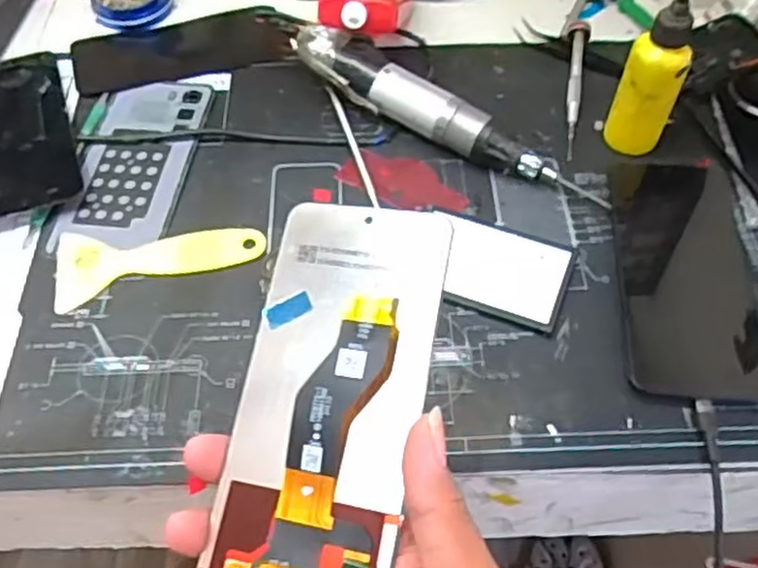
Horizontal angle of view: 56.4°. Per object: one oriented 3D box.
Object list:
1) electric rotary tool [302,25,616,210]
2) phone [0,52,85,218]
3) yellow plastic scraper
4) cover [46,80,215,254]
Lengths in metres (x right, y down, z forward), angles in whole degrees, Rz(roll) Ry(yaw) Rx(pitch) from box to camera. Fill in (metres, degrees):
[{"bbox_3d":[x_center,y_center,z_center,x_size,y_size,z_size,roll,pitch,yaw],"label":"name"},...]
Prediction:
[{"bbox_3d":[0.041,-0.110,0.467,0.218,0.044,0.033,32,62,20],"label":"electric rotary tool"},{"bbox_3d":[-0.250,-0.108,0.487,0.072,0.012,0.156,-17,58,-11],"label":"phone"},{"bbox_3d":[-0.134,-0.018,0.434,0.123,0.004,0.051,-11,57,-7],"label":"yellow plastic scraper"},{"bbox_3d":[-0.162,-0.084,0.477,0.073,0.005,0.147,4,56,3],"label":"cover"}]

